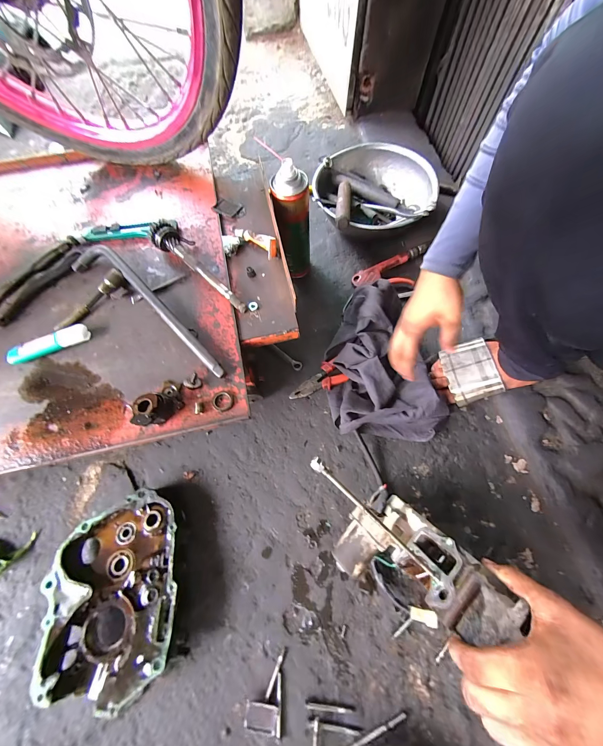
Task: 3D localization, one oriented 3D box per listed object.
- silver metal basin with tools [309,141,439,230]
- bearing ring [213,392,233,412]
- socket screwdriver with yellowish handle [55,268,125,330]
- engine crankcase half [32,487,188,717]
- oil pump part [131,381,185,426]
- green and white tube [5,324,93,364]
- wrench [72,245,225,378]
[{"bbox_3d":[0.159,-0.405,0.606,0.251,0.130,0.258,0,70,1],"label":"silver metal basin with tools"},{"bbox_3d":[-0.102,0.037,0.346,0.028,0.007,0.025,38,75,14],"label":"bearing ring"},{"bbox_3d":[-0.309,-0.106,0.393,0.019,0.024,0.115,35,75,13],"label":"socket screwdriver with yellowish handle"},{"bbox_3d":[-0.267,0.318,0.396,0.177,0.065,0.243,-11,70,-2],"label":"engine crankcase half"},{"bbox_3d":[-0.176,0.038,0.332,0.040,0.034,0.062,22,72,9],"label":"oil pump part"},{"bbox_3d":[-0.353,-0.039,0.371,0.106,0.019,0.023,-21,71,-6],"label":"green and white tube"},{"bbox_3d":[-0.224,-0.091,0.388,0.308,0.022,0.053,40,76,14],"label":"wrench"}]

